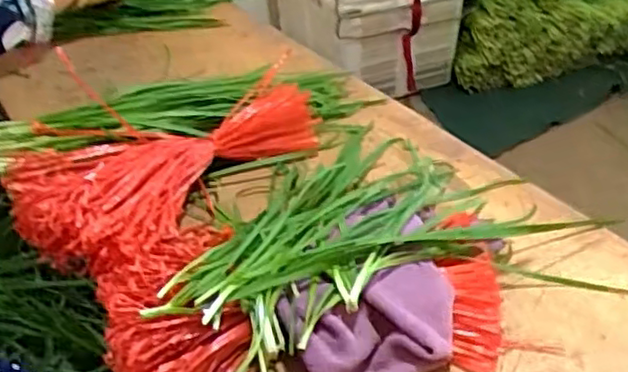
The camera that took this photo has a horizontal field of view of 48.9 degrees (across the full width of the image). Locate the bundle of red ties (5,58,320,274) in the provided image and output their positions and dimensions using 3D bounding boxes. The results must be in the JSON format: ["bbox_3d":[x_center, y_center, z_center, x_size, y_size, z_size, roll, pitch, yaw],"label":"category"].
[{"bbox_3d":[-0.130,-0.021,0.731,0.352,0.057,0.228,-20,40,-25],"label":"bundle of red ties"}]

